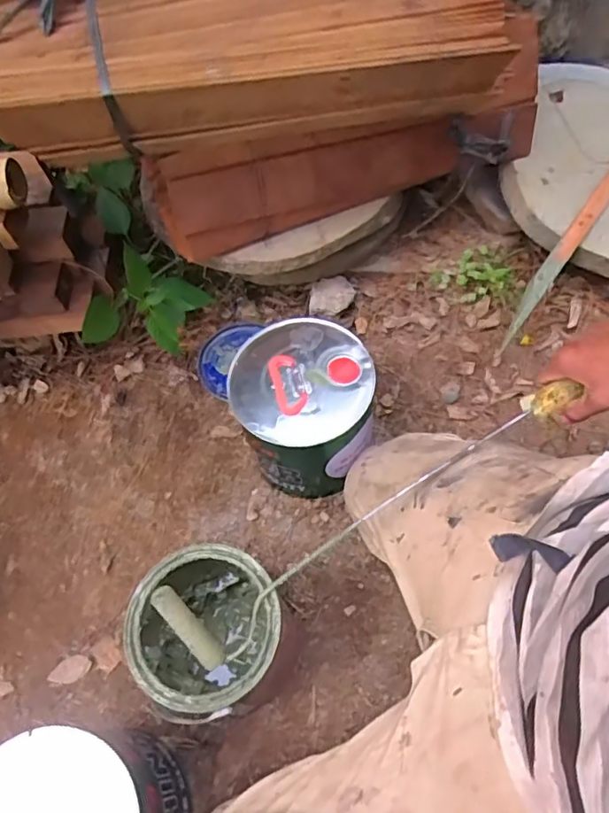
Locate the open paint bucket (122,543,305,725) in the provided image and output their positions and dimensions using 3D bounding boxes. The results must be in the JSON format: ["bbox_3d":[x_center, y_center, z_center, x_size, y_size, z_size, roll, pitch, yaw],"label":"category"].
[{"bbox_3d":[-0.100,0.268,0.672,0.168,0.208,0.156,-2,61,3],"label":"open paint bucket"}]

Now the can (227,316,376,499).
[{"bbox_3d":[0.001,0.012,0.807,0.177,0.202,0.173,-2,61,3],"label":"can"}]

